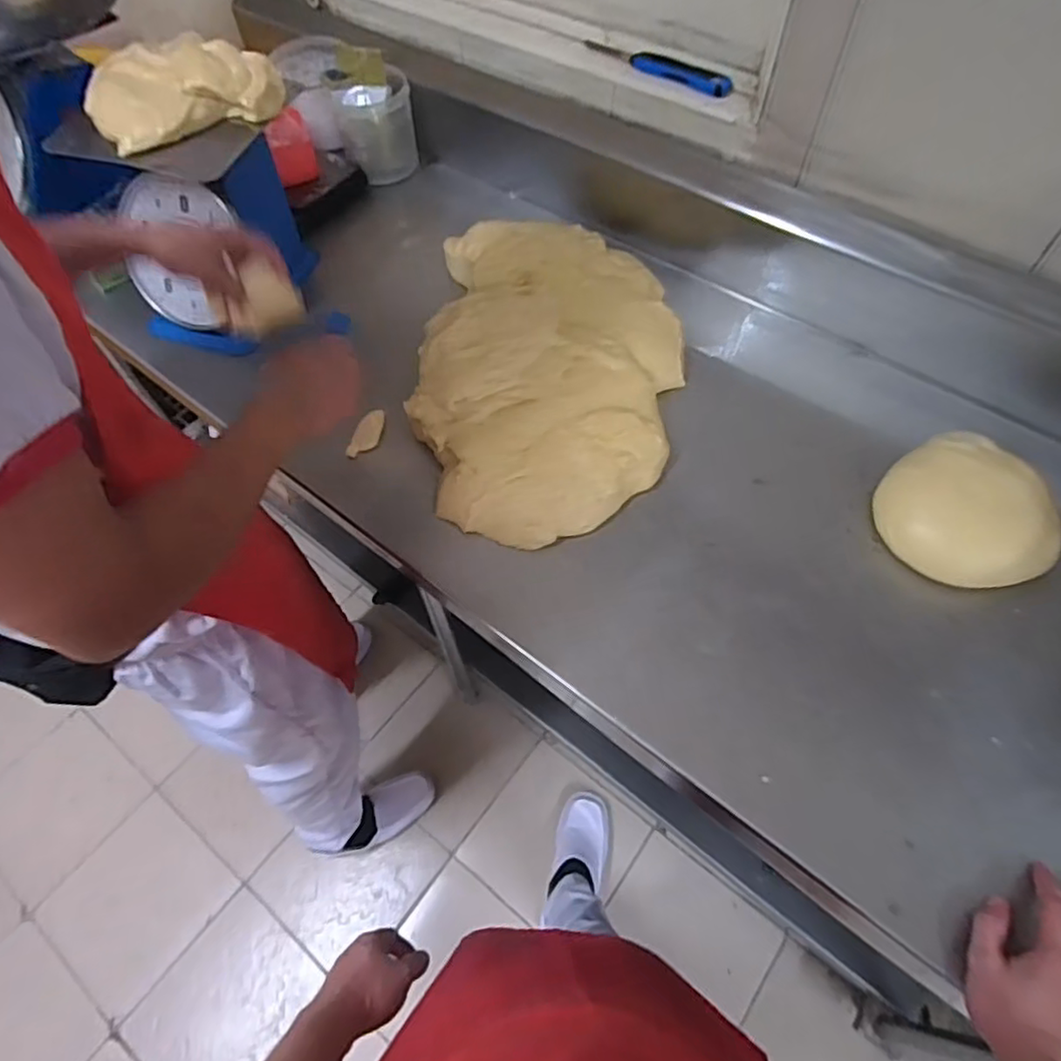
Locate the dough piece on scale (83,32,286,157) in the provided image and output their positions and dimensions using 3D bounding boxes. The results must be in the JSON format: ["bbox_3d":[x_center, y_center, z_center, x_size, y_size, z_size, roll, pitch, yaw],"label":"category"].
[{"bbox_3d":[-0.430,-0.547,0.789,0.214,0.058,0.129,-29,61,-15],"label":"dough piece on scale"}]

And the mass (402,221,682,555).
[{"bbox_3d":[-0.002,-0.238,0.857,0.409,0.087,0.563,3,58,4],"label":"mass"}]

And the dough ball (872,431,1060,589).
[{"bbox_3d":[0.487,-0.018,0.716,0.162,0.071,0.182,-39,65,-20],"label":"dough ball"}]

